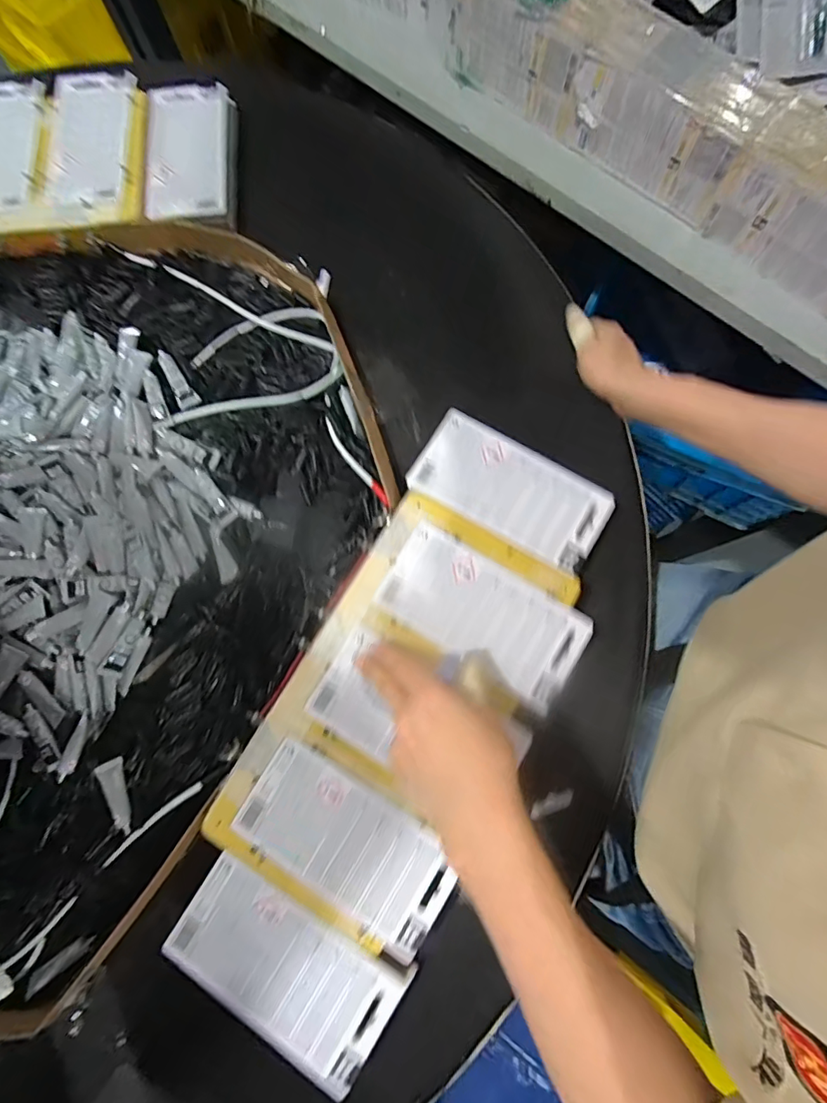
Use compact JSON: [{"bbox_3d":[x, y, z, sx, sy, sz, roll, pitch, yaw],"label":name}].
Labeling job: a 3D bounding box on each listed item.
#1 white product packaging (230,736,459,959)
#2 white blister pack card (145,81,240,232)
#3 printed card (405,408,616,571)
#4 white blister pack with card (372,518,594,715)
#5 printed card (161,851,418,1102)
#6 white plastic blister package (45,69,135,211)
[{"bbox_3d":[-0.048,0.213,0.366,0.157,0.005,0.077,30,81,8],"label":"white product packaging"},{"bbox_3d":[-0.235,-0.409,0.527,0.088,0.030,0.184,-3,78,2],"label":"white blister pack card"},{"bbox_3d":[0.084,-0.054,0.432,0.164,0.009,0.082,29,81,8],"label":"printed card"},{"bbox_3d":[0.055,0.047,0.398,0.161,0.008,0.079,31,81,8],"label":"white blister pack with card"},{"bbox_3d":[-0.092,0.295,0.354,0.160,0.007,0.083,28,78,10],"label":"printed card"},{"bbox_3d":[-0.333,-0.429,0.513,0.085,0.010,0.171,-4,78,1],"label":"white plastic blister package"}]

